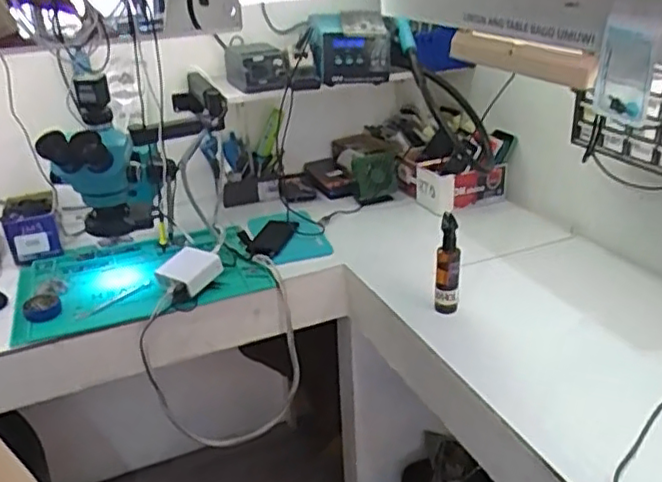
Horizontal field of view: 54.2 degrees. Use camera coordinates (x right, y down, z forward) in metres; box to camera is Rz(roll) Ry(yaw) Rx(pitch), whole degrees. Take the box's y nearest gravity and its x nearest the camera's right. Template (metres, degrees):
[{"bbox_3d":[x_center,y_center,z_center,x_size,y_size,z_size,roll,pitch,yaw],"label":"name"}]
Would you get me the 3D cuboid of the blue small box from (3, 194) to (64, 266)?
[{"bbox_3d":[-0.573,-0.027,1.241,0.089,0.102,0.105,-13,28,-21],"label":"blue small box"}]

